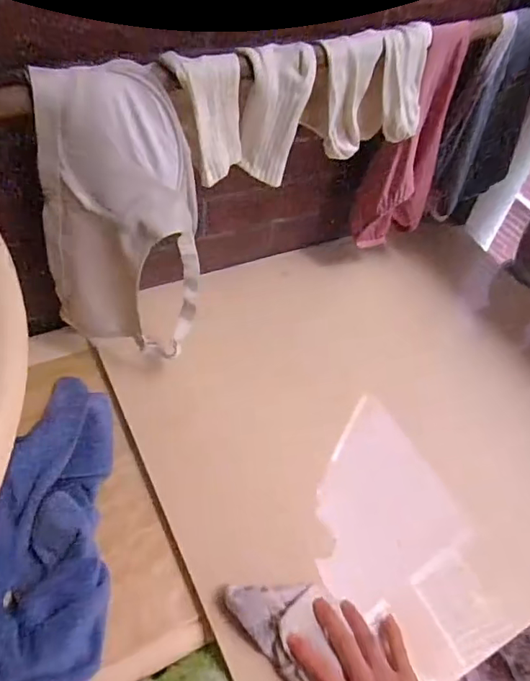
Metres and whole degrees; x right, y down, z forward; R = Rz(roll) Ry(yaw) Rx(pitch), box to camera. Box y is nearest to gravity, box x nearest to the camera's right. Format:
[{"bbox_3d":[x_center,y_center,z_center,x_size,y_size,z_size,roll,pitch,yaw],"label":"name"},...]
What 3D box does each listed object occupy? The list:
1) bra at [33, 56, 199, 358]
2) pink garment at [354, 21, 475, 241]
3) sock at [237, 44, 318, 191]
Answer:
[{"bbox_3d":[-0.147,-0.124,0.547,0.146,0.294,0.103,23,52,13],"label":"bra"},{"bbox_3d":[0.198,-0.264,0.700,0.092,0.298,0.067,-34,61,-29],"label":"pink garment"},{"bbox_3d":[0.011,-0.244,0.555,0.074,0.143,0.018,3,42,1],"label":"sock"}]

